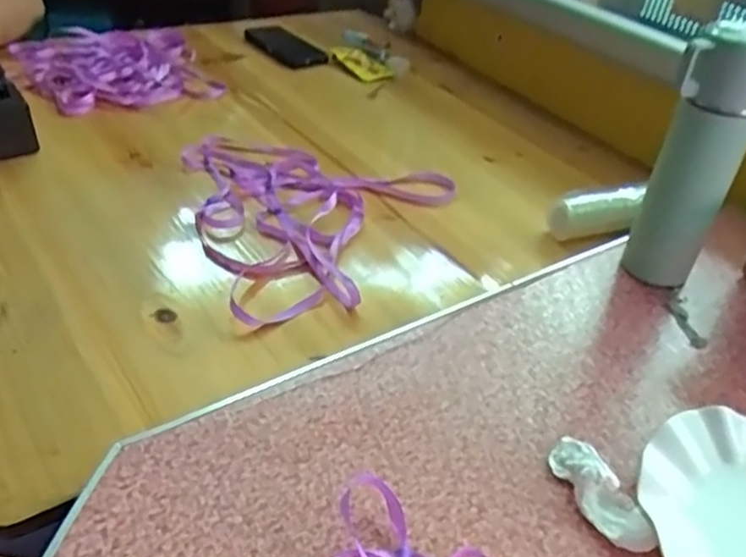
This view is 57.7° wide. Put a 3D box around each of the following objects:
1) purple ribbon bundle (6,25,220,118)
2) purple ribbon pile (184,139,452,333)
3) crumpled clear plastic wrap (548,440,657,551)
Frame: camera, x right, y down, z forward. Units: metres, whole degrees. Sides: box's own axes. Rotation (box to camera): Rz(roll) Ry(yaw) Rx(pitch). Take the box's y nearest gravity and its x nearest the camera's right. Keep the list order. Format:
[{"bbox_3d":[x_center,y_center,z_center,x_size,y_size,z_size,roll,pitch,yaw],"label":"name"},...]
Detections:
[{"bbox_3d":[-0.396,-0.321,1.033,0.281,0.042,0.266,-10,40,-21],"label":"purple ribbon bundle"},{"bbox_3d":[-0.104,-0.080,0.771,0.301,0.029,0.317,22,40,19],"label":"purple ribbon pile"},{"bbox_3d":[0.156,0.146,0.467,0.038,0.023,0.090,-12,41,-23],"label":"crumpled clear plastic wrap"}]

